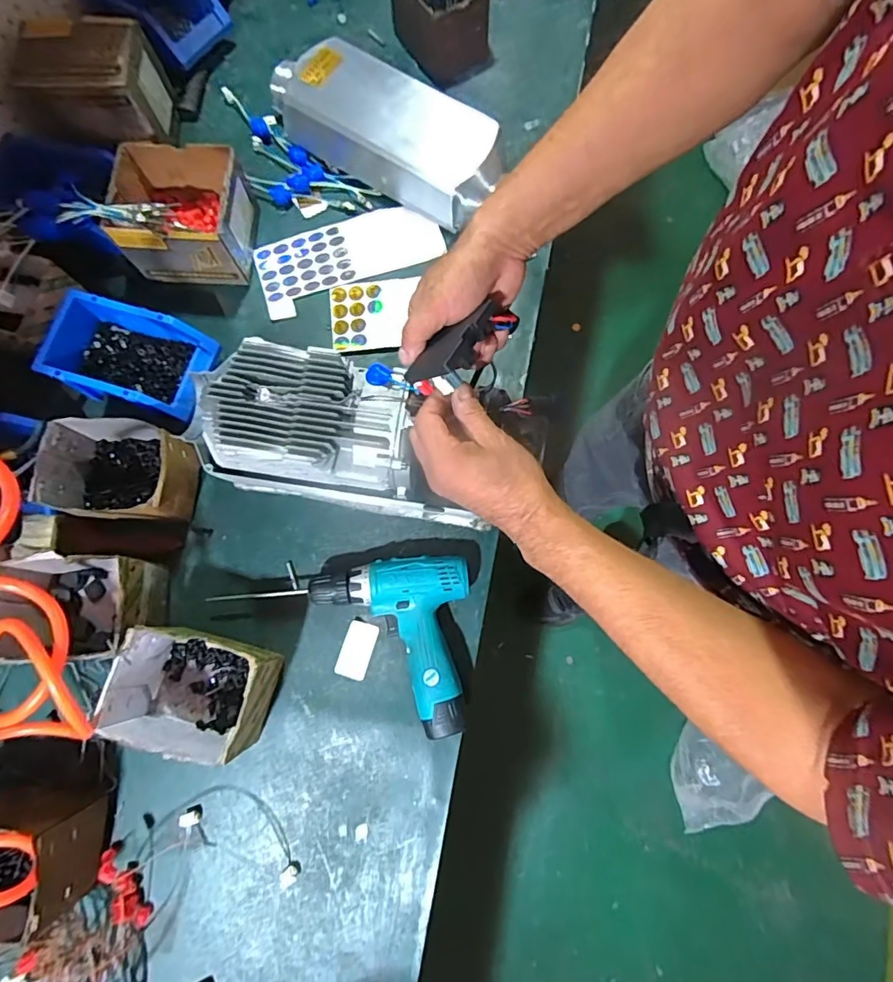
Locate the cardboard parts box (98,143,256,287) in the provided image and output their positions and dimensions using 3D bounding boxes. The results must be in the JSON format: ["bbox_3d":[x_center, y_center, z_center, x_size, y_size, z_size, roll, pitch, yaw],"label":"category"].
[{"bbox_3d":[-0.342,-0.366,0.697,0.146,0.109,0.134,3,77,2],"label":"cardboard parts box"}]

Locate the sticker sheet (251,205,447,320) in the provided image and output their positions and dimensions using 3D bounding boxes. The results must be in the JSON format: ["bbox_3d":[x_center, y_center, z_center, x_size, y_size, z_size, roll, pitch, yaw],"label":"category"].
[{"bbox_3d":[-0.137,-0.334,0.744,0.259,0.005,0.110,-19,82,-3],"label":"sticker sheet"}]

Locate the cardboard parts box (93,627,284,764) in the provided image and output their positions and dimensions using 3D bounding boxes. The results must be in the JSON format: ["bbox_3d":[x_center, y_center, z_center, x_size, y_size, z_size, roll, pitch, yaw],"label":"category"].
[{"bbox_3d":[-0.271,0.216,0.574,0.143,0.103,0.120,16,78,5],"label":"cardboard parts box"}]

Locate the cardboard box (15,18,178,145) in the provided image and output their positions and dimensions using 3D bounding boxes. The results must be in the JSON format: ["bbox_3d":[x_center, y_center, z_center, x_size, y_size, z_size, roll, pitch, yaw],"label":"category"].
[{"bbox_3d":[-0.474,-0.547,0.714,0.171,0.117,0.112,-9,77,-1],"label":"cardboard box"}]

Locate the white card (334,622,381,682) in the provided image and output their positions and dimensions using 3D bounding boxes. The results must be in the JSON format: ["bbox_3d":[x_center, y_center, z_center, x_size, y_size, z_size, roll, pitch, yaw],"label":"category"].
[{"bbox_3d":[-0.107,0.191,0.629,0.038,0.004,0.066,16,78,5],"label":"white card"}]

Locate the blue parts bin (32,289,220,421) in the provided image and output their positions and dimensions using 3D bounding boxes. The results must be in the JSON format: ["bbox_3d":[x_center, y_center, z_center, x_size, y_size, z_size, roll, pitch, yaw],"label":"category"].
[{"bbox_3d":[-0.399,-0.169,0.662,0.188,0.071,0.117,16,78,5],"label":"blue parts bin"}]

